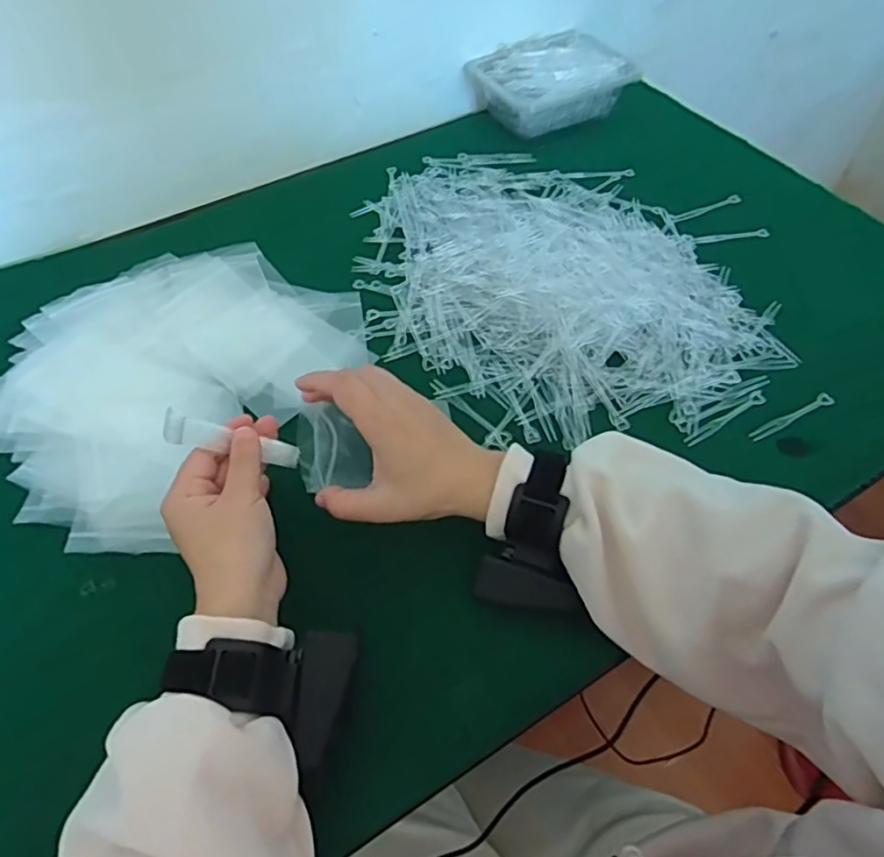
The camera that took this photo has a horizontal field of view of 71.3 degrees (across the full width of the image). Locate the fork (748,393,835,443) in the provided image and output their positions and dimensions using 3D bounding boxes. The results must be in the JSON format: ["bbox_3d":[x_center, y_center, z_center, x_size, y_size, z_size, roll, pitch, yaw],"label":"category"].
[{"bbox_3d":[0.284,-0.009,0.499,0.080,0.009,0.011,-23,57,-15],"label":"fork"}]

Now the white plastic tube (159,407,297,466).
[{"bbox_3d":[-0.137,0.008,0.407,0.088,0.013,0.017,18,49,-28],"label":"white plastic tube"}]

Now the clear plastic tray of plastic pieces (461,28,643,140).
[{"bbox_3d":[0.131,-0.416,0.748,0.167,0.069,0.123,-23,57,-15],"label":"clear plastic tray of plastic pieces"}]

